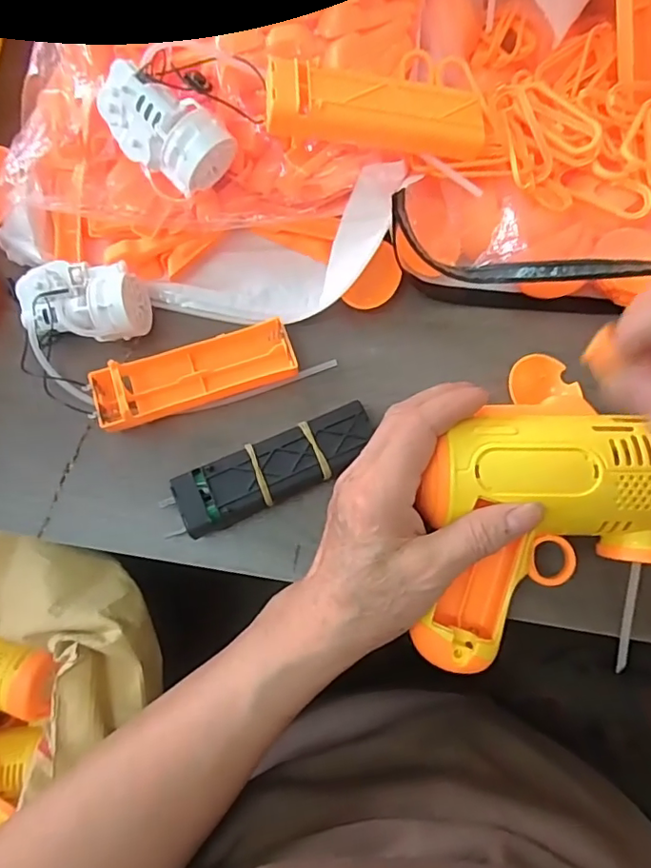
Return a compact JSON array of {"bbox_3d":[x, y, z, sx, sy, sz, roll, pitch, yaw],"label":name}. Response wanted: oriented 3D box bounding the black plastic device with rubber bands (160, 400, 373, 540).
[{"bbox_3d":[-0.026,0.019,0.289,0.109,0.025,0.033,-25,76,-4],"label":"black plastic device with rubber bands"}]

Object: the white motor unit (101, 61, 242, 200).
[{"bbox_3d":[-0.086,-0.159,0.286,0.071,0.037,0.035,35,88,1],"label":"white motor unit"}]

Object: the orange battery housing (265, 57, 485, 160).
[{"bbox_3d":[0.026,-0.160,0.269,0.110,0.018,0.032,2,75,-13],"label":"orange battery housing"}]

